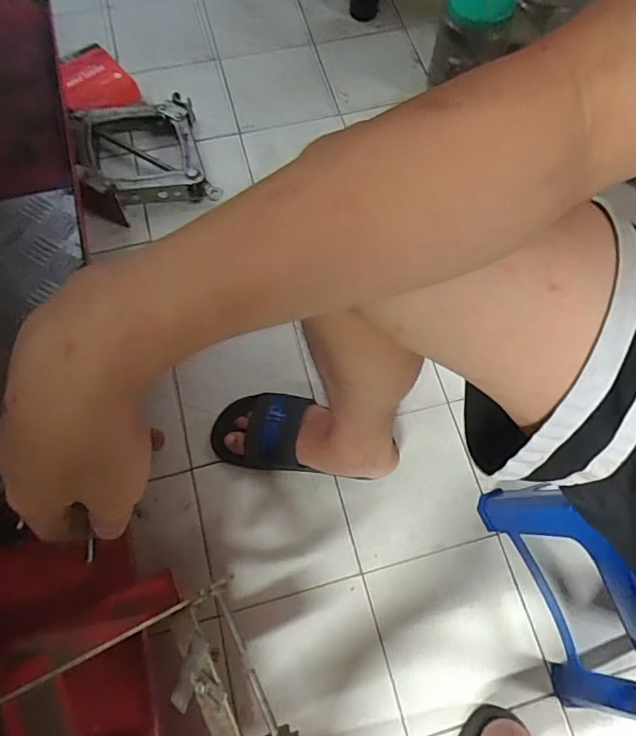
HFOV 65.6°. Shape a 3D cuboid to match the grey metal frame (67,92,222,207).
[{"bbox_3d":[-0.304,-0.378,0.861,0.210,0.065,0.222,-16,71,-7],"label":"grey metal frame"}]

